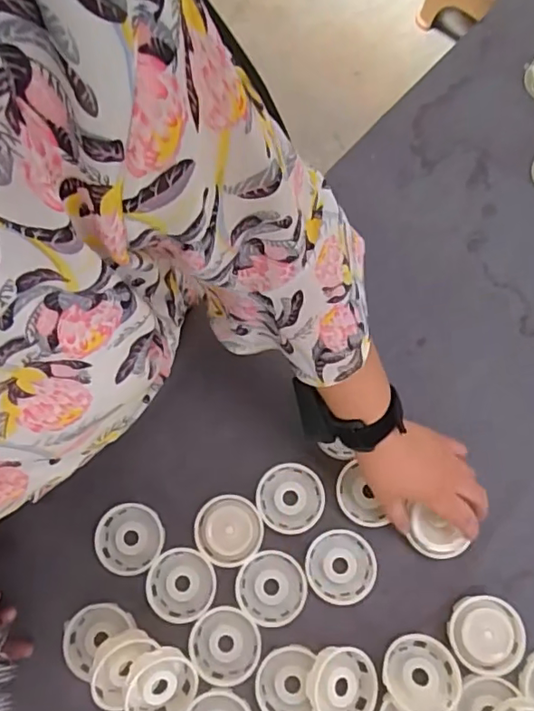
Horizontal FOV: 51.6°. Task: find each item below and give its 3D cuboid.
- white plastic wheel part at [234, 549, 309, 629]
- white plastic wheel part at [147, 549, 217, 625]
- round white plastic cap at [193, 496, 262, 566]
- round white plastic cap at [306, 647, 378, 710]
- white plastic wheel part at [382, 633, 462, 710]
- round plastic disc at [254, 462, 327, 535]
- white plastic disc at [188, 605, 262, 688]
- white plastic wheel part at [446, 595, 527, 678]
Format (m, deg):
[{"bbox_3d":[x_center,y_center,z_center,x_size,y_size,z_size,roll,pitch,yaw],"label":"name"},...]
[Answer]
[{"bbox_3d":[0.005,0.226,0.538,0.066,0.014,0.064,17,74,5],"label":"white plastic wheel part"},{"bbox_3d":[-0.084,0.225,0.542,0.065,0.013,0.066,19,74,6],"label":"white plastic wheel part"},{"bbox_3d":[-0.038,0.174,0.549,0.066,0.022,0.064,0,73,0],"label":"round white plastic cap"},{"bbox_3d":[0.067,0.304,0.508,0.066,0.022,0.066,6,73,-21],"label":"round white plastic cap"},{"bbox_3d":[0.142,0.294,0.507,0.066,0.018,0.066,-3,46,3],"label":"white plastic wheel part"},{"bbox_3d":[0.024,0.146,0.564,0.065,0.014,0.069,0,73,0],"label":"round plastic disc"},{"bbox_3d":[-0.039,0.276,0.526,0.066,0.015,0.065,0,73,0],"label":"white plastic disc"},{"bbox_3d":[0.207,0.263,0.519,0.067,0.018,0.065,0,73,0],"label":"white plastic wheel part"}]

